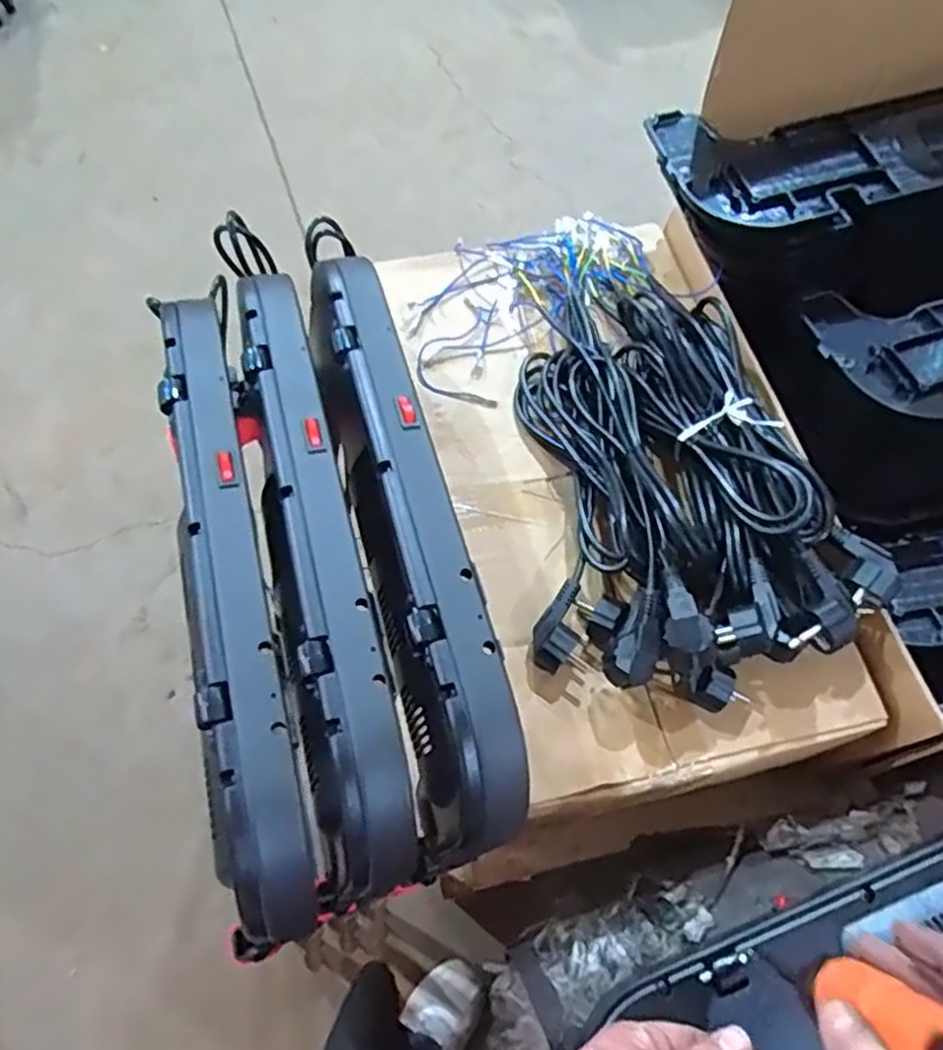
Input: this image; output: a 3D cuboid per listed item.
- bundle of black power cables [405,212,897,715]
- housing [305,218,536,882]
[{"bbox_3d":[0.121,-0.093,0.627,0.260,0.088,0.493,-17,65,-9],"label":"bundle of black power cables"},{"bbox_3d":[-0.045,-0.017,0.520,0.075,0.068,0.469,-13,64,-7],"label":"housing"}]

